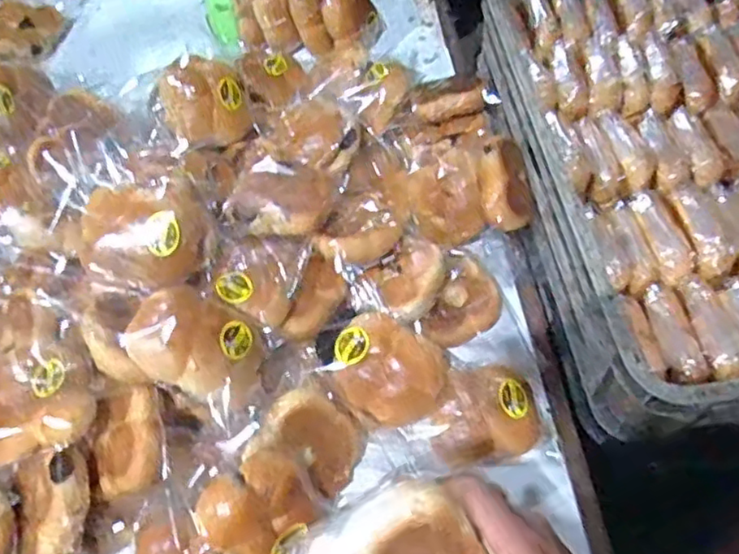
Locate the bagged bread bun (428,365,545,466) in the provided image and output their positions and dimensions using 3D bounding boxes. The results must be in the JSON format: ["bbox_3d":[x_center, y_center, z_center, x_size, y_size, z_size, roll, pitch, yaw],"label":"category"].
[{"bbox_3d":[0.123,0.144,0.673,0.124,0.044,0.093,-7,59,0],"label":"bagged bread bun"}]

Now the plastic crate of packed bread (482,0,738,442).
[{"bbox_3d":[0.381,-0.138,0.719,0.411,0.130,0.597,-7,59,0],"label":"plastic crate of packed bread"}]

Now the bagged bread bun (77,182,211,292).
[{"bbox_3d":[-0.222,-0.039,0.628,0.118,0.062,0.096,-15,59,-5],"label":"bagged bread bun"}]

